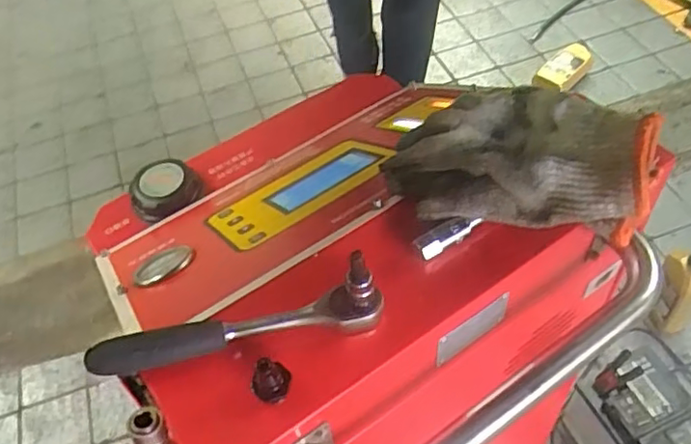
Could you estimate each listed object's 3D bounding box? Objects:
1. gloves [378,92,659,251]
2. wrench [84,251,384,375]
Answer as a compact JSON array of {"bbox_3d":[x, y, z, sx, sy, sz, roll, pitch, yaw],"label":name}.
[{"bbox_3d":[0.120,-0.059,0.465,0.179,0.088,0.136,5,51,11],"label":"gloves"},{"bbox_3d":[-0.071,0.060,0.391,0.186,0.060,0.024,-12,50,-3],"label":"wrench"}]

